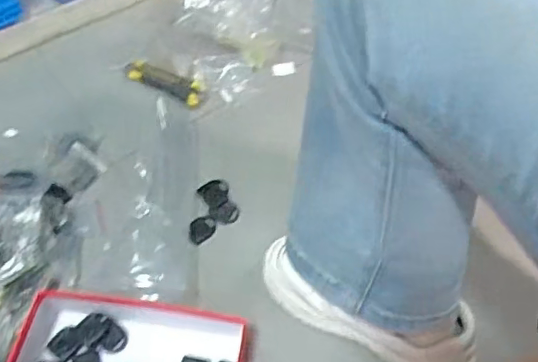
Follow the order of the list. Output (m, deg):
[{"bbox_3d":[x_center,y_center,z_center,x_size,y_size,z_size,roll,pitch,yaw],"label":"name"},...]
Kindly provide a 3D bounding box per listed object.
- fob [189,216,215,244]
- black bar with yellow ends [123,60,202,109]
[{"bbox_3d":[-0.086,0.060,0.712,0.028,0.010,0.041,36,64,19],"label":"fob"},{"bbox_3d":[-0.161,-0.149,0.840,0.135,0.019,0.037,25,61,14],"label":"black bar with yellow ends"}]

